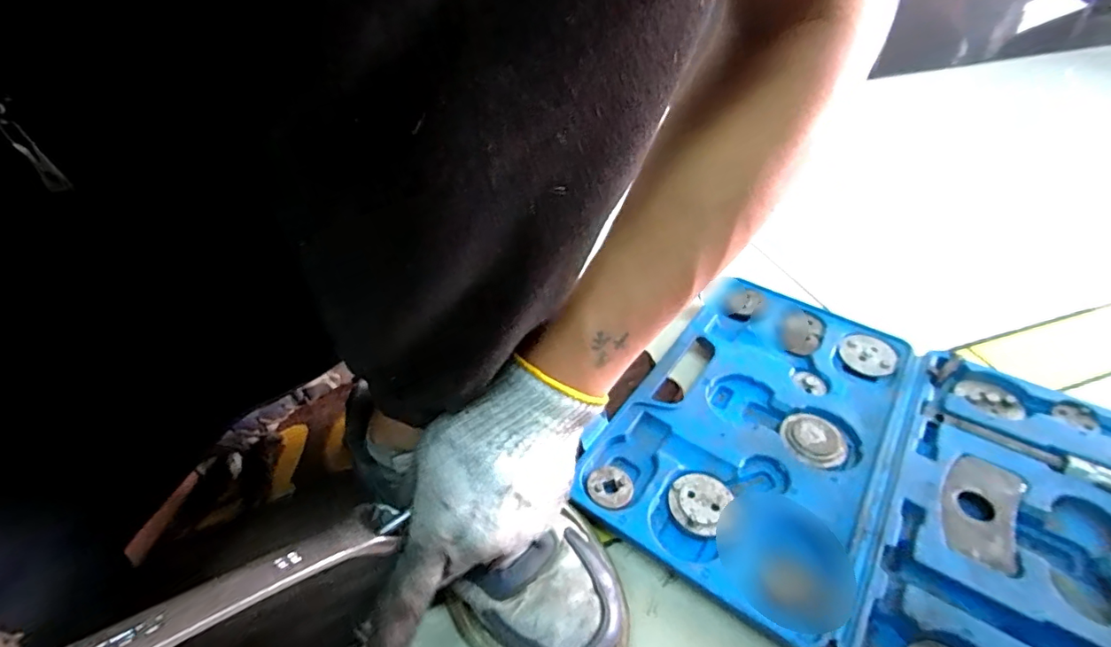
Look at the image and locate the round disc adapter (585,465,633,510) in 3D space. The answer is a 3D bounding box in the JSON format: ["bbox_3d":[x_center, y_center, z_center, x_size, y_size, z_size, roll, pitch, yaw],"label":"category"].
[{"bbox_3d":[0.042,0.128,0.412,0.034,0.011,0.036,-1,41,0],"label":"round disc adapter"}]

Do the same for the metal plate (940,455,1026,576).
[{"bbox_3d":[0.318,0.135,0.394,0.047,0.006,0.099,26,48,28],"label":"metal plate"}]

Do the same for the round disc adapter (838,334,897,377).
[{"bbox_3d":[0.312,0.031,0.528,0.046,0.005,0.052,-39,56,-16],"label":"round disc adapter"}]

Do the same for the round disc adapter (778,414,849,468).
[{"bbox_3d":[0.218,0.096,0.445,0.052,0.007,0.046,17,44,20],"label":"round disc adapter"}]

